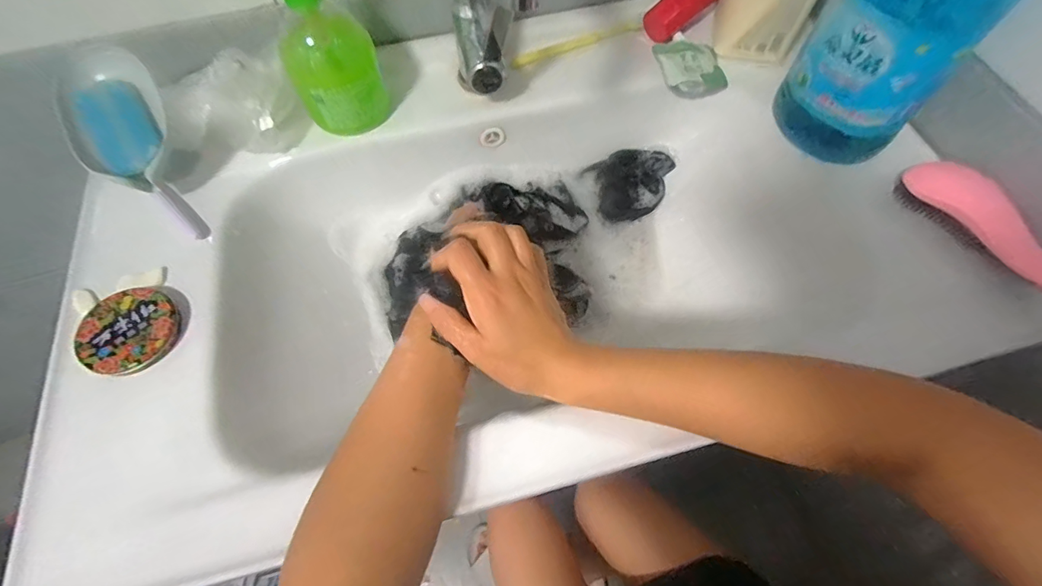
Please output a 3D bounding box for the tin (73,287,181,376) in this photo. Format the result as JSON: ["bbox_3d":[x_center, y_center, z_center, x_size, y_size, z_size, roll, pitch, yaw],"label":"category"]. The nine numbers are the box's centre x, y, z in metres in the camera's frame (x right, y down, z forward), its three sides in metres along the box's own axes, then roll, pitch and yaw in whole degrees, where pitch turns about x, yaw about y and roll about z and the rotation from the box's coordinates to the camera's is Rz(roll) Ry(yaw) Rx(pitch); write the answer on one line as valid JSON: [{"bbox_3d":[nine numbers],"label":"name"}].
[{"bbox_3d":[-0.316,0.032,0.363,0.068,0.017,0.070,-1,65,1],"label":"tin"}]

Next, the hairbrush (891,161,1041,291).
[{"bbox_3d":[0.396,-0.055,0.388,0.056,0.043,0.145,-29,68,-11],"label":"hairbrush"}]

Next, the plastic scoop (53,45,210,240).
[{"bbox_3d":[-0.341,-0.124,0.397,0.071,0.036,0.162,-21,106,-8],"label":"plastic scoop"}]

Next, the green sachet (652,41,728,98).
[{"bbox_3d":[0.186,-0.252,0.498,0.069,0.024,0.070,-14,65,-5],"label":"green sachet"}]

